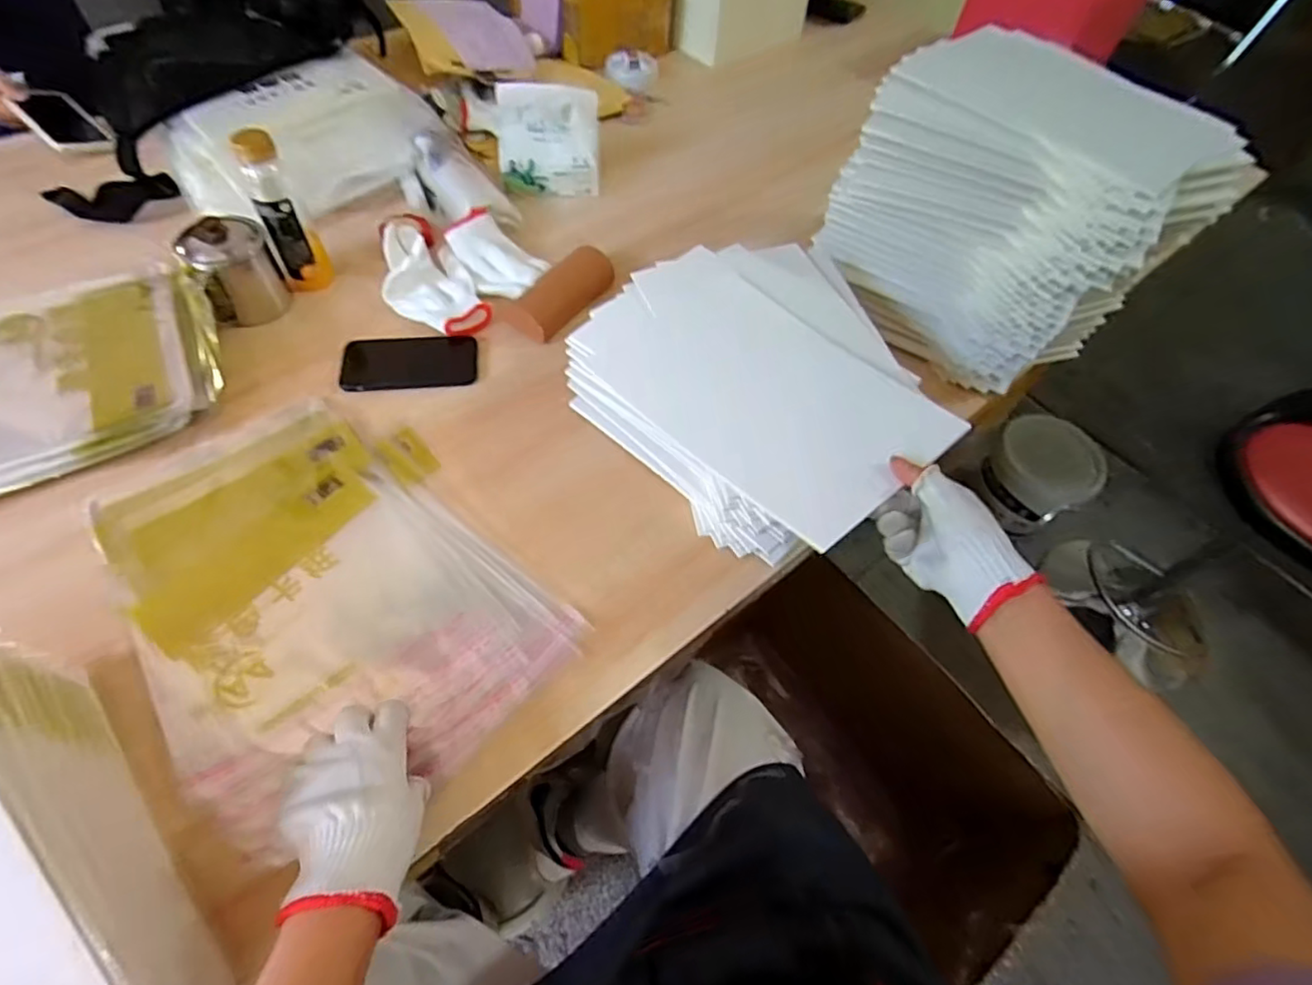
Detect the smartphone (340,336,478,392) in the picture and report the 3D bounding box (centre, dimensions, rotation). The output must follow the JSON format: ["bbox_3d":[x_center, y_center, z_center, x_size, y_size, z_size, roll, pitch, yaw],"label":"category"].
[{"bbox_3d":[-0.284,-0.153,0.719,0.146,0.015,0.069,-8,58,-10],"label":"smartphone"}]

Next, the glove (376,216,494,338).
[{"bbox_3d":[-0.296,-0.280,0.788,0.107,0.044,0.221,-22,61,-18],"label":"glove"}]

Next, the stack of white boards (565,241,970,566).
[{"bbox_3d":[0.103,-0.107,0.647,0.276,0.113,0.328,-31,64,-22],"label":"stack of white boards"}]

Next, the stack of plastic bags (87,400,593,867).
[{"bbox_3d":[-0.300,0.080,0.560,0.292,0.017,0.408,-36,67,-25],"label":"stack of plastic bags"}]

